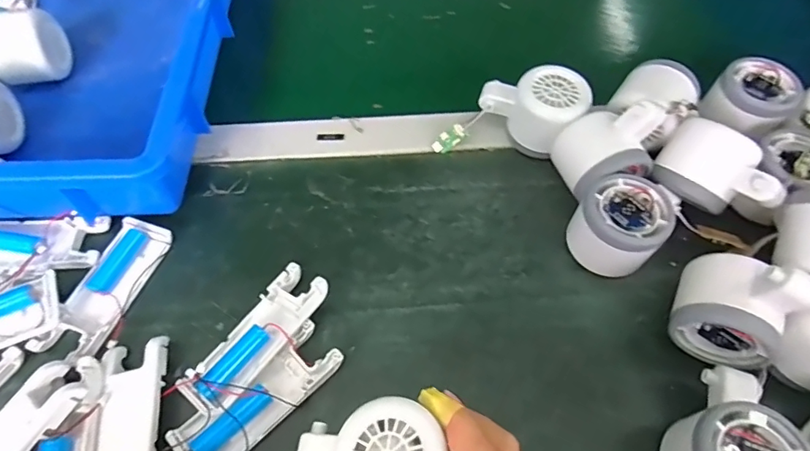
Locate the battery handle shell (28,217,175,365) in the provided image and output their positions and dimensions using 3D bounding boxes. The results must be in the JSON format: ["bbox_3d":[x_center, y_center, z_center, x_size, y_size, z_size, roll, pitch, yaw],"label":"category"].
[{"bbox_3d":[-0.205,0.043,0.338,0.041,0.021,0.103,13,60,7],"label":"battery handle shell"}]

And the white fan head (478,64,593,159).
[{"bbox_3d":[0.107,-0.098,0.406,0.082,0.055,0.054,35,64,19],"label":"white fan head"}]

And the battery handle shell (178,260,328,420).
[{"bbox_3d":[-0.096,0.071,0.314,0.039,0.032,0.104,32,67,17],"label":"battery handle shell"}]

